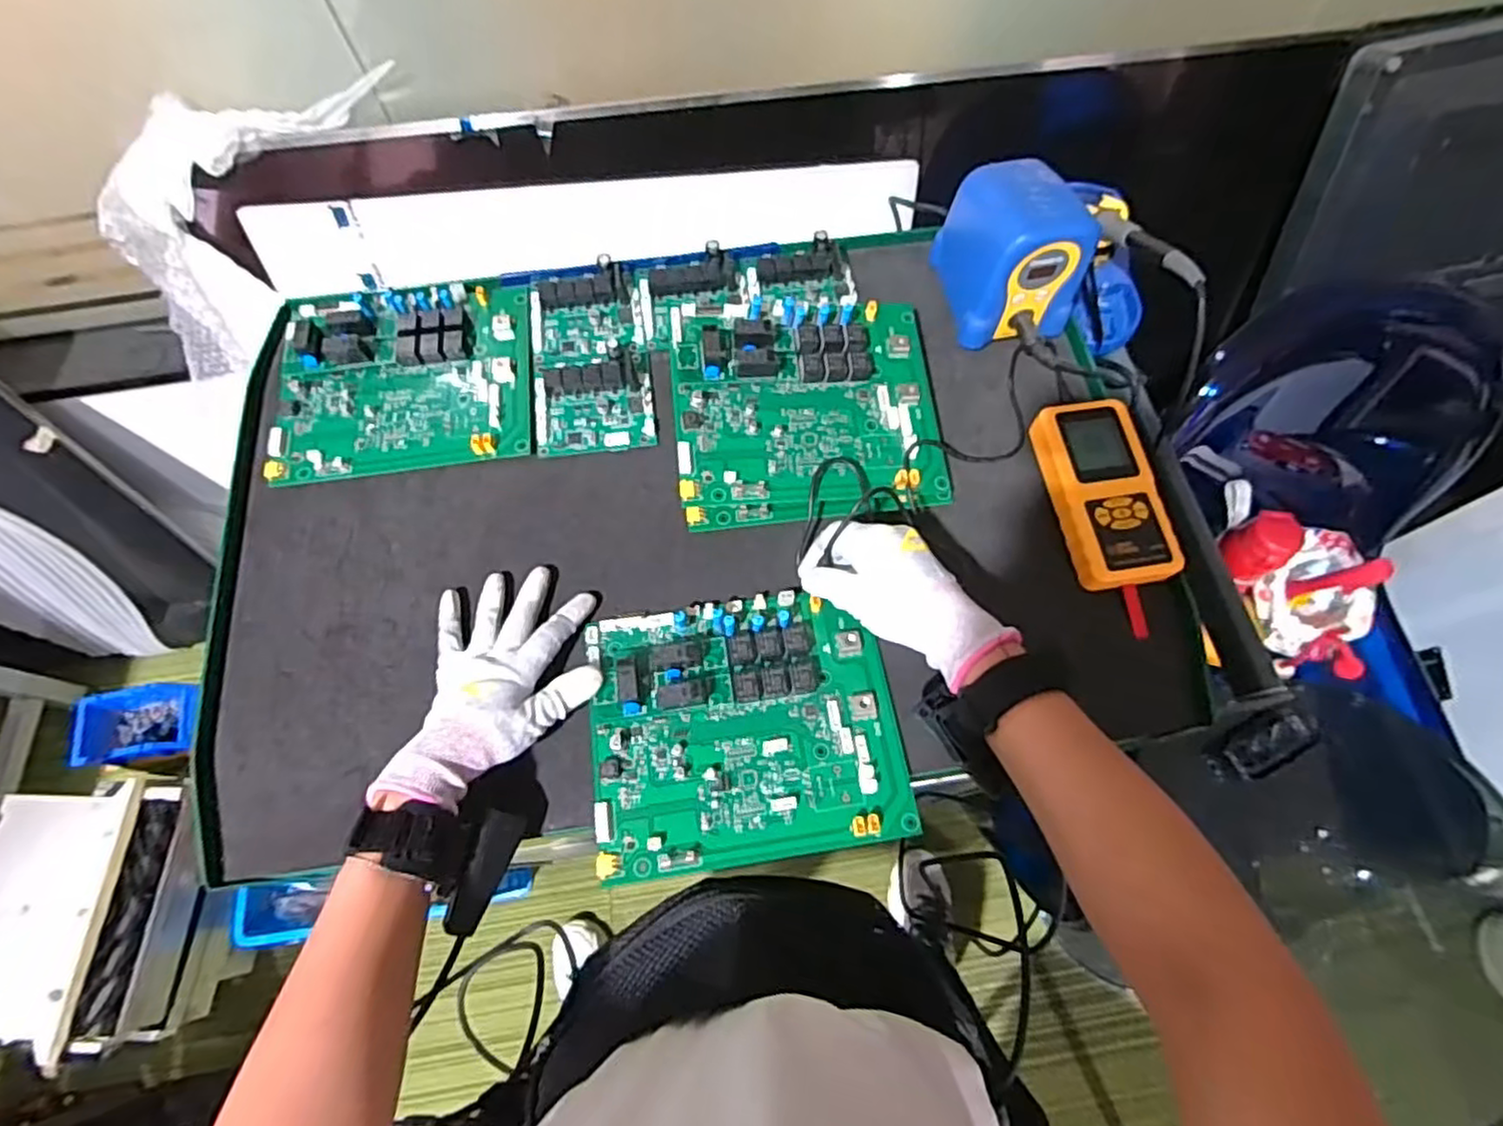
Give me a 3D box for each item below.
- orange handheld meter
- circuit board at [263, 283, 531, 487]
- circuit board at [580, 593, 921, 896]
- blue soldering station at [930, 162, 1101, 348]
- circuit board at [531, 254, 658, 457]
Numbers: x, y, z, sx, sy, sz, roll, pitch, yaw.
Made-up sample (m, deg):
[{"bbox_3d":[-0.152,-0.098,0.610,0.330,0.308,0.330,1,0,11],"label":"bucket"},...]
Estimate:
[{"bbox_3d":[0.265,-0.052,0.521,0.072,0.036,0.142,-10,68,-2],"label":"orange handheld meter"},{"bbox_3d":[-0.291,-0.156,0.576,0.210,0.037,0.178,-8,67,-1],"label":"circuit board"},{"bbox_3d":[-0.005,0.103,0.459,0.201,0.032,0.169,-9,66,-1],"label":"circuit board"},{"bbox_3d":[0.208,-0.252,0.565,0.085,0.112,0.112,-11,68,-2],"label":"blue soldering station"},{"bbox_3d":[-0.135,-0.171,0.583,0.095,0.031,0.167,-9,66,-1],"label":"circuit board"}]

